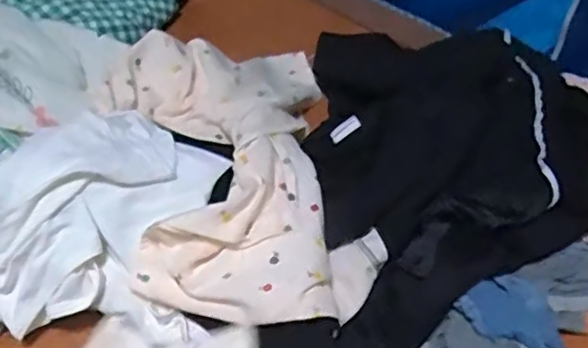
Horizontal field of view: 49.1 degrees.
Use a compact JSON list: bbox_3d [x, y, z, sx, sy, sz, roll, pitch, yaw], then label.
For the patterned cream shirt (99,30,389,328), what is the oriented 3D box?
[{"bbox_3d":[-0.080,-0.022,0.781,0.282,0.112,0.495,-6,48,-7],"label":"patterned cream shirt"}]

